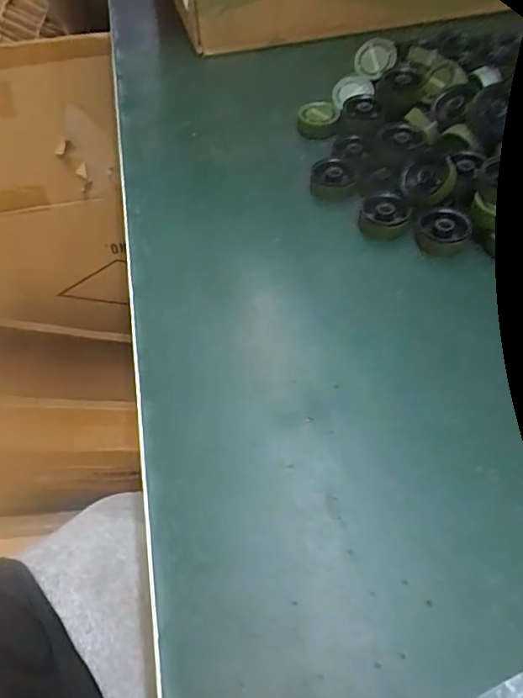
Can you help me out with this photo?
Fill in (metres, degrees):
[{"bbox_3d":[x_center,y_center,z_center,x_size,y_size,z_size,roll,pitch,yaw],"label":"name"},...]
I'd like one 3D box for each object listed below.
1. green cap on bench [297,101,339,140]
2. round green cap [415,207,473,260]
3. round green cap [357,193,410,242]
[{"bbox_3d":[0.035,-0.140,0.335,0.025,0.010,0.029,4,52,5],"label":"green cap on bench"},{"bbox_3d":[0.090,-0.057,0.269,0.025,0.013,0.021,16,54,14],"label":"round green cap"},{"bbox_3d":[0.062,-0.067,0.278,0.024,0.010,0.025,-1,51,1],"label":"round green cap"}]

